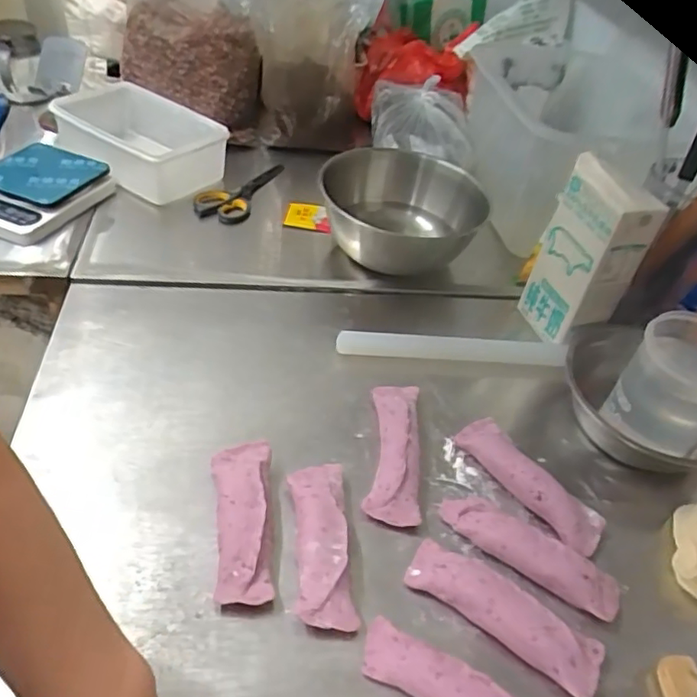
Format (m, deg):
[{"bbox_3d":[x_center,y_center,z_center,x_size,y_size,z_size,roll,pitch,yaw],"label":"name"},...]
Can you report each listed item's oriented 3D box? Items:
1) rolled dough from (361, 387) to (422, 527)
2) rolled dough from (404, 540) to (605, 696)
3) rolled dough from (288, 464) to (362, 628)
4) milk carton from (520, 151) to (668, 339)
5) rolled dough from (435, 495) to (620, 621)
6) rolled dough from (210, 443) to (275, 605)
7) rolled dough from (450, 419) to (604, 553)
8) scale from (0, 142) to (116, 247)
[{"bbox_3d":[0.043,0.093,0.568,0.046,0.033,0.150,6,43,-2],"label":"rolled dough"},{"bbox_3d":[0.119,0.204,0.466,0.152,0.029,0.044,30,48,22],"label":"rolled dough"},{"bbox_3d":[-0.023,0.156,0.492,0.046,0.028,0.141,-1,44,-9],"label":"rolled dough"},{"bbox_3d":[0.265,-0.100,0.669,0.058,0.196,0.099,-12,47,-20],"label":"milk carton"},{"bbox_3d":[0.152,0.170,0.507,0.155,0.030,0.040,27,47,19],"label":"rolled dough"},{"bbox_3d":[-0.087,0.139,0.492,0.047,0.029,0.135,-1,44,-9],"label":"rolled dough"},{"bbox_3d":[0.167,0.121,0.557,0.040,0.034,0.152,-29,54,-32],"label":"rolled dough"},{"bbox_3d":[-0.419,-0.205,0.792,0.149,0.043,0.171,17,44,10],"label":"scale"}]

